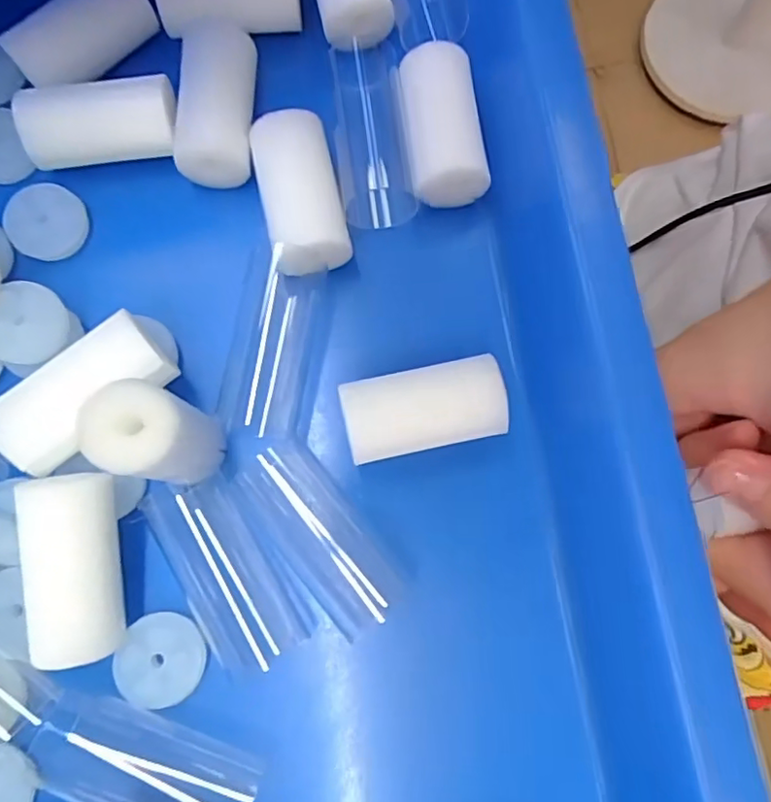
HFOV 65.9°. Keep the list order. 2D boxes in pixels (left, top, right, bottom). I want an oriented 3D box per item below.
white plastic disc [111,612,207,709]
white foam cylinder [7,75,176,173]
[{"bbox_3d":[-0.054,0.062,0.143,0.021,0.004,0.020,0,77,-2],"label":"white plastic disc"},{"bbox_3d":[-0.079,-0.078,0.165,0.040,0.015,0.018,-8,77,-3],"label":"white foam cylinder"}]

